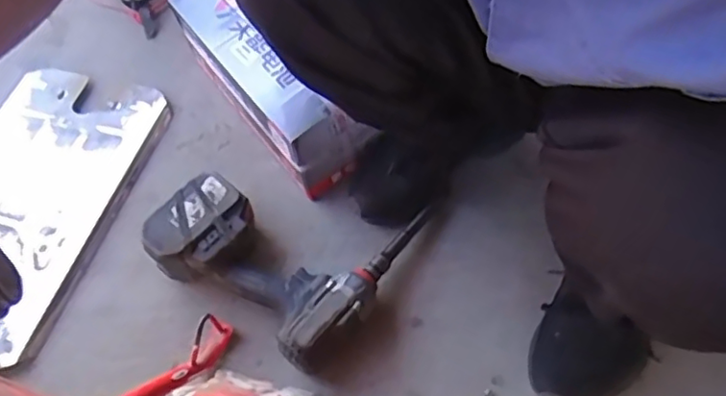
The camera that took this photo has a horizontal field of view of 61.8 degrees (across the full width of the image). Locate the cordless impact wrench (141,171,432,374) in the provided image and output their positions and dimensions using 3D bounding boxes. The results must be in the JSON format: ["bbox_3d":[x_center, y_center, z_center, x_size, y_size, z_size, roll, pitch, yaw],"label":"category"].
[{"bbox_3d":[-0.088,0.044,0.713,0.255,0.079,0.230,31,66,18],"label":"cordless impact wrench"}]

